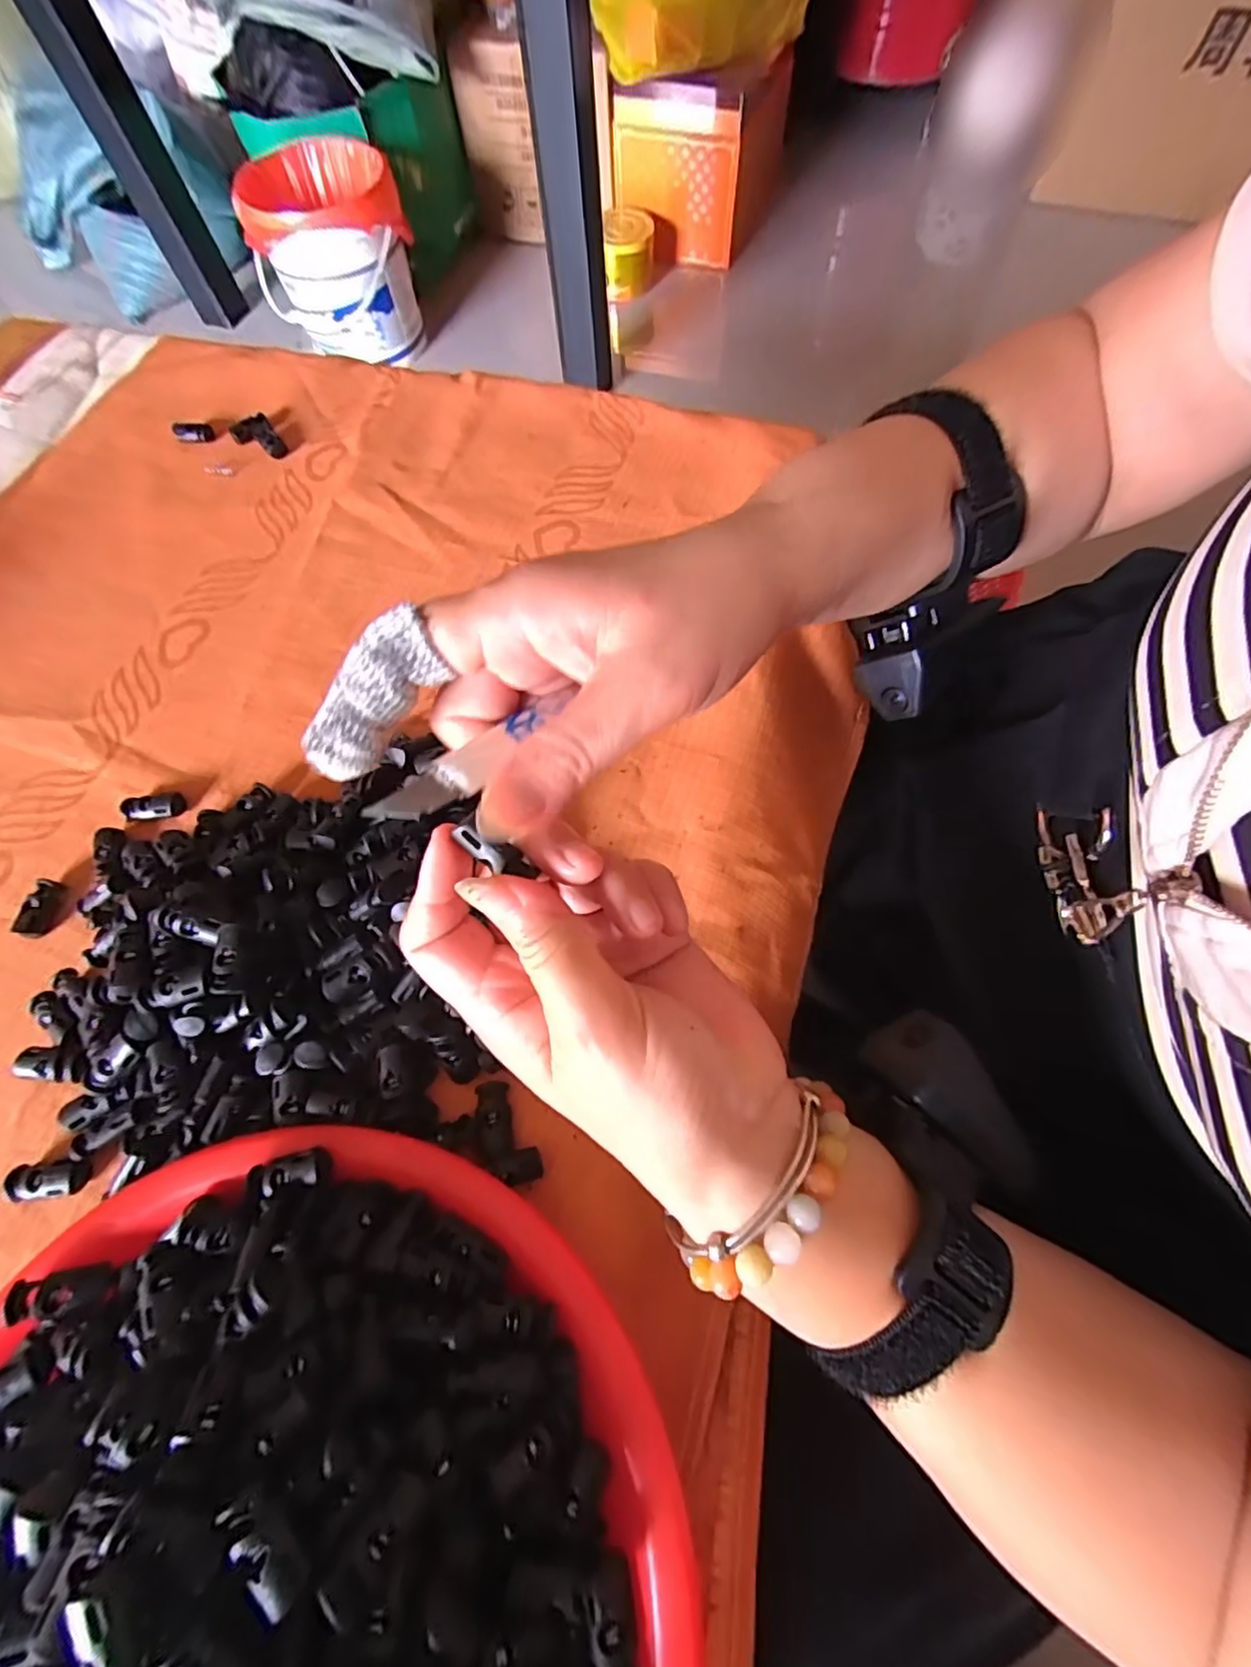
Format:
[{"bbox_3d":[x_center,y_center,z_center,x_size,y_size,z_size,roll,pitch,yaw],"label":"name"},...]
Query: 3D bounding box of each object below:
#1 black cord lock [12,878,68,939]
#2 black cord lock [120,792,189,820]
[{"bbox_3d":[-0.278,0.036,0.293,0.013,0.011,0.027,6,68,5],"label":"black cord lock"},{"bbox_3d":[-0.239,-0.014,0.312,0.027,0.008,0.015,-8,67,-1],"label":"black cord lock"}]

